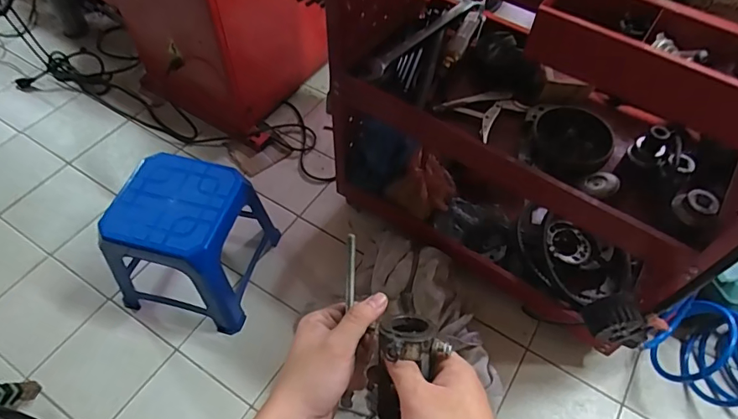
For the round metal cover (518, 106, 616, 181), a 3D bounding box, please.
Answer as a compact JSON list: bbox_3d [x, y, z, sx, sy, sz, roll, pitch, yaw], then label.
[{"bbox_3d":[0.341,-0.114,0.823,0.145,0.042,0.151,1,55,-1],"label":"round metal cover"}]

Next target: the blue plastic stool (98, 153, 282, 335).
[{"bbox_3d":[-0.365,0.065,0.977,0.255,0.262,0.244,11,53,7],"label":"blue plastic stool"}]

